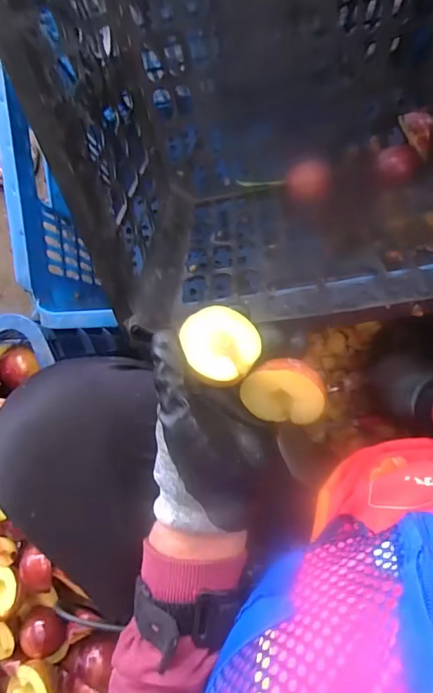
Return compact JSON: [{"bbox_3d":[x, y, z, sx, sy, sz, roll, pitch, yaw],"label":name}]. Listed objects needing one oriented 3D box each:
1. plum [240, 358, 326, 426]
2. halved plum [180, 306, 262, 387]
[{"bbox_3d":[0.049,0.026,0.299,0.050,0.027,0.045,11,132,23],"label":"plum"},{"bbox_3d":[0.001,0.000,0.292,0.049,0.025,0.047,-22,84,-27],"label":"halved plum"}]

